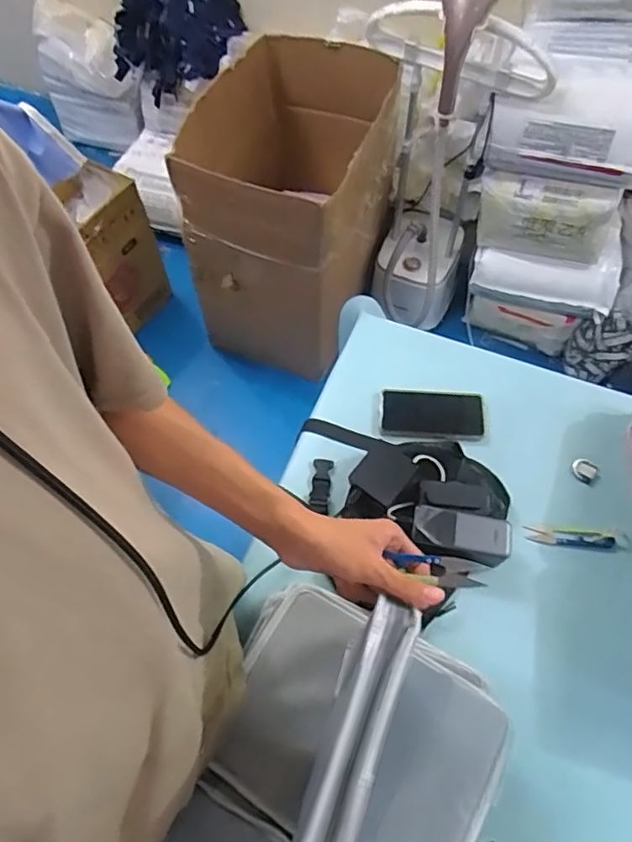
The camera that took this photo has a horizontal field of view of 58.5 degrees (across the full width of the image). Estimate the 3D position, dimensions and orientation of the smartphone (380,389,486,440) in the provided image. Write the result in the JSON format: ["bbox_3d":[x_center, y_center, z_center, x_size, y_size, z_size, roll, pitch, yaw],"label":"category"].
[{"bbox_3d":[0.181,-0.008,0.877,0.158,0.013,0.086,3,61,2],"label":"smartphone"}]

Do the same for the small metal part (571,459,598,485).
[{"bbox_3d":[0.403,0.075,0.849,0.035,0.009,0.032,38,68,20],"label":"small metal part"}]

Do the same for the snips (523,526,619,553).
[{"bbox_3d":[0.360,0.166,0.795,0.125,0.006,0.027,6,61,4],"label":"snips"}]

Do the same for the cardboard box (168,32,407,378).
[{"bbox_3d":[-0.053,-0.586,1.610,0.459,0.627,0.611,15,62,9],"label":"cardboard box"}]

